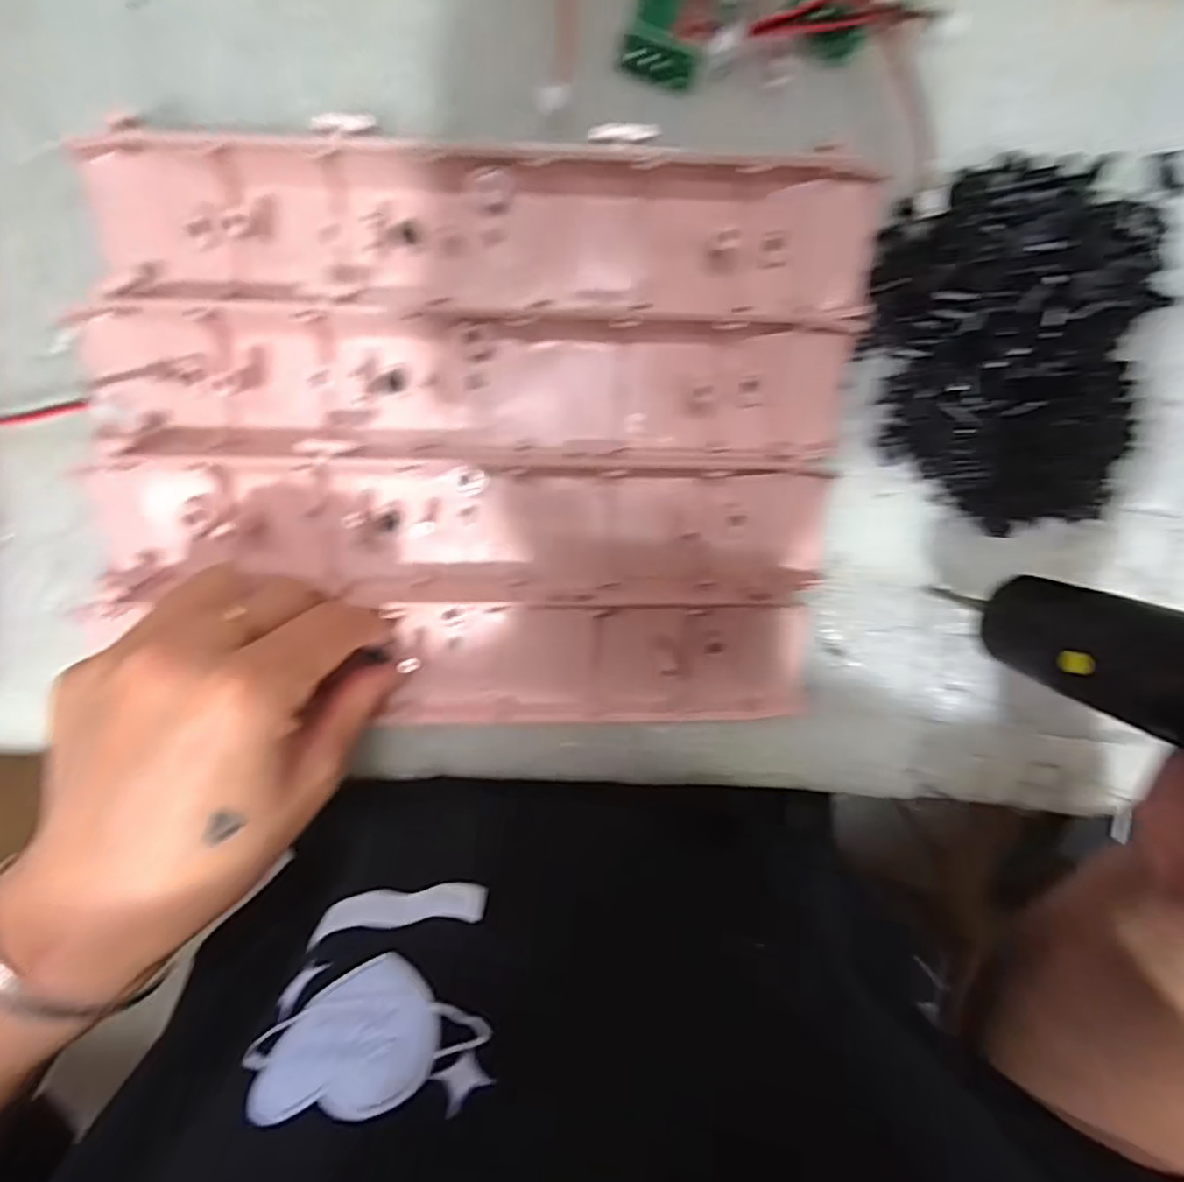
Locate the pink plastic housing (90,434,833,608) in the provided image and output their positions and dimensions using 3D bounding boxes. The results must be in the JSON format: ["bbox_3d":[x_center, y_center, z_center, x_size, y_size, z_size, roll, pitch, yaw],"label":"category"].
[{"bbox_3d":[-0.048,-0.027,0.238,0.277,0.023,0.058,0,99,-1],"label":"pink plastic housing"}]

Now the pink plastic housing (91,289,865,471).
[{"bbox_3d":[-0.036,-0.074,0.232,0.272,0.024,0.054,2,98,-1],"label":"pink plastic housing"}]

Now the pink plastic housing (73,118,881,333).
[{"bbox_3d":[-0.035,-0.126,0.225,0.271,0.023,0.058,2,98,-1],"label":"pink plastic housing"}]

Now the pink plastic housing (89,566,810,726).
[{"bbox_3d":[-0.047,0.026,0.249,0.267,0.023,0.053,3,98,-3],"label":"pink plastic housing"}]

